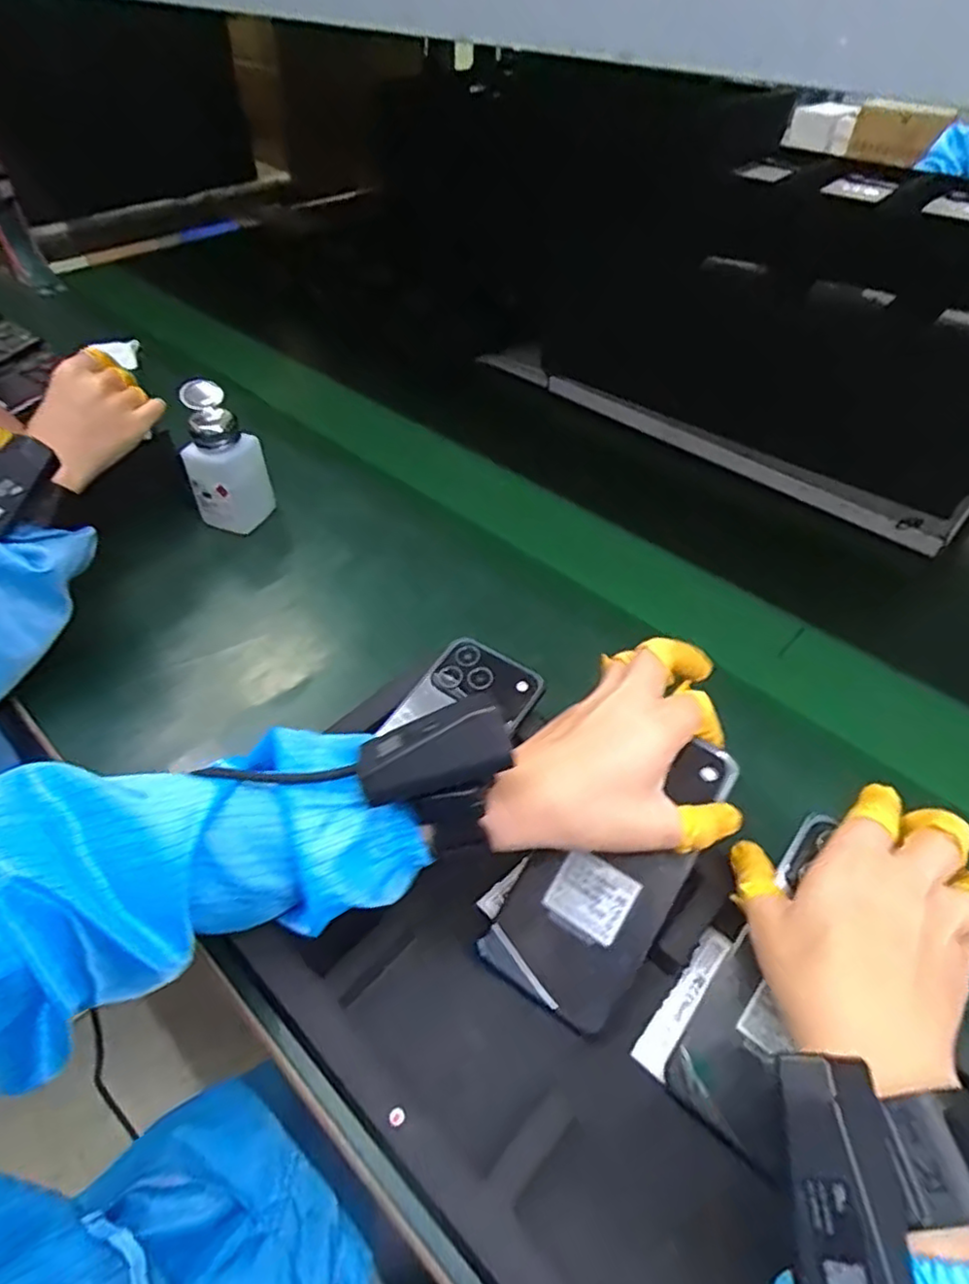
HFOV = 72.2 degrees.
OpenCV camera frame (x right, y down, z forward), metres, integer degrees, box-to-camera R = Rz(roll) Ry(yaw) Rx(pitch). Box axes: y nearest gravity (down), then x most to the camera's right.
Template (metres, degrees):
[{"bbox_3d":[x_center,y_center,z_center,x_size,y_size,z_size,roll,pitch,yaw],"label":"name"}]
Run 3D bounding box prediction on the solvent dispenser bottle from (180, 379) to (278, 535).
[{"bbox_3d":[-0.241,-0.167,0.614,0.069,0.118,0.063,-18,49,-17],"label":"solvent dispenser bottle"}]

